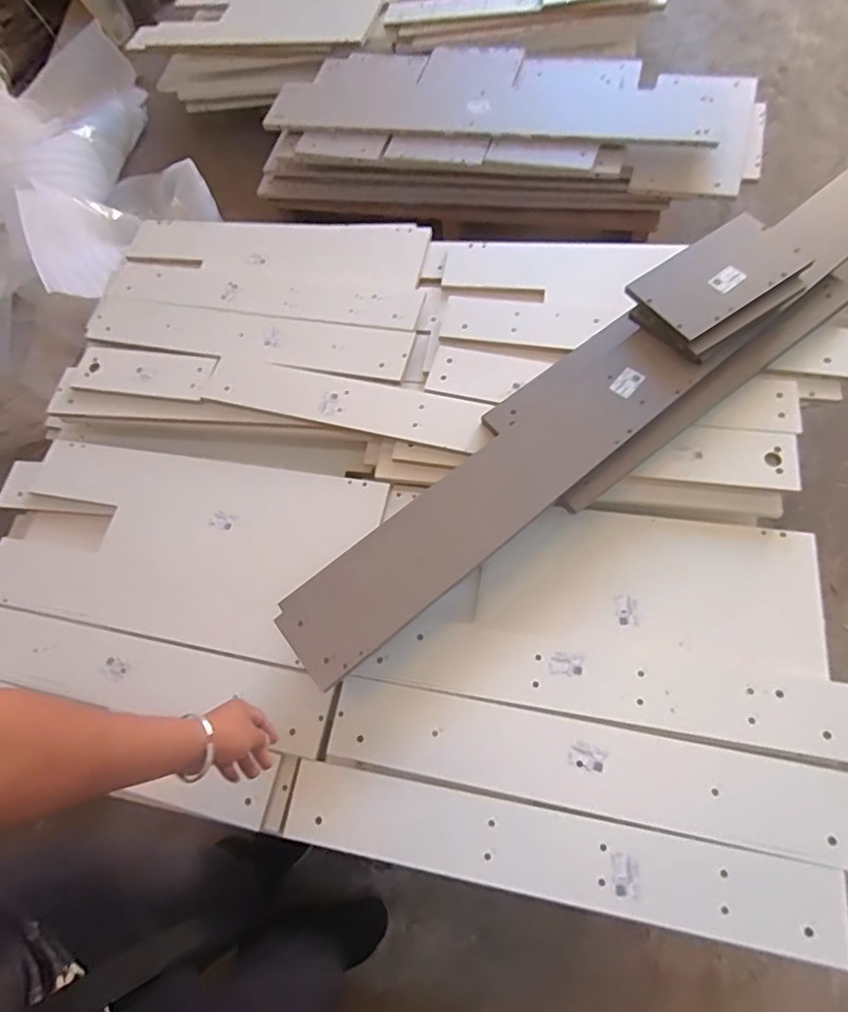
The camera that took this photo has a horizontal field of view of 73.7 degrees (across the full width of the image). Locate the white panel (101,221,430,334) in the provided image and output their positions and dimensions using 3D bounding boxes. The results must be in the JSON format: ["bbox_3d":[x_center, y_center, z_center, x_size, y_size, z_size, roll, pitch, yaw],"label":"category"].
[{"bbox_3d":[-0.379,-0.603,1.408,0.800,0.024,0.338,8,66,9],"label":"white panel"}]

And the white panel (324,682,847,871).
[{"bbox_3d":[0.241,0.411,0.895,0.797,0.017,0.121,7,68,12],"label":"white panel"}]

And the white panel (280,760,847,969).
[{"bbox_3d":[0.182,0.529,0.859,0.808,0.016,0.110,6,69,12],"label":"white panel"}]

